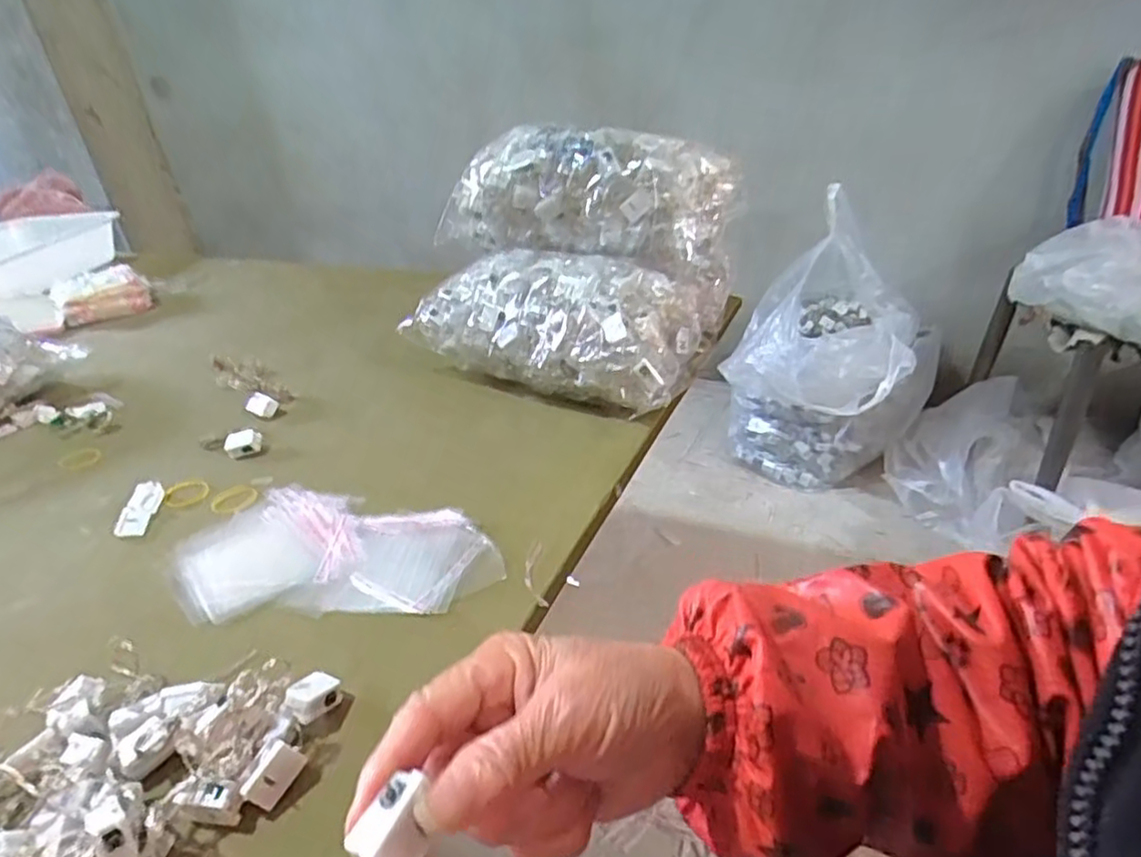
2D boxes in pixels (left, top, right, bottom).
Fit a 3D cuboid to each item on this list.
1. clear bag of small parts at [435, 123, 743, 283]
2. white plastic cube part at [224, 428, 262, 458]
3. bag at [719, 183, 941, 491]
[{"bbox_3d":[0.011,-0.219,0.673,0.286,0.122,0.104,7,33,21],"label":"clear bag of small parts"},{"bbox_3d":[-0.287,0.013,0.605,0.030,0.016,0.019,-20,34,-22],"label":"white plastic cube part"},{"bbox_3d":[0.488,-0.114,1.306,0.331,0.431,0.331,21,40,37],"label":"bag"}]

